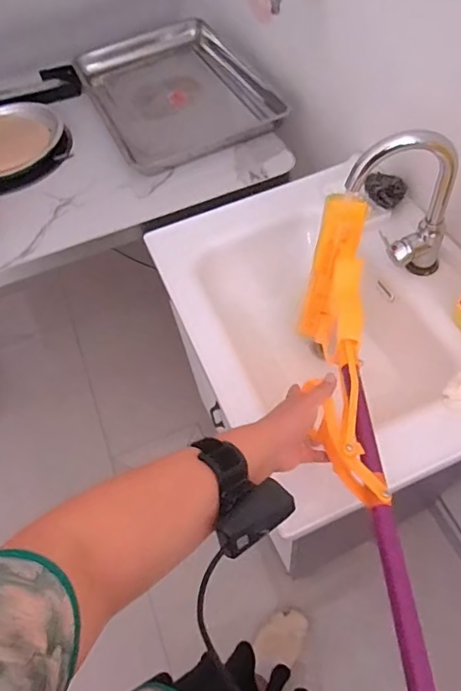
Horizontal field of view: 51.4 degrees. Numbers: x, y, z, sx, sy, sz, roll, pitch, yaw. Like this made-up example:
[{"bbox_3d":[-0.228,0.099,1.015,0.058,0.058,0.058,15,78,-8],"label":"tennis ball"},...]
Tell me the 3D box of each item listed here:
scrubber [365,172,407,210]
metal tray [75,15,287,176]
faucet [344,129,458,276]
[{"bbox_3d":[0.279,-0.280,0.866,0.074,0.041,0.051,12,58,13],"label":"scrubber"},{"bbox_3d":[-0.150,-0.674,1.228,0.396,0.044,0.624,-23,57,-11],"label":"metal tray"},{"bbox_3d":[0.251,-0.199,0.720,0.171,0.232,0.057,-7,55,0],"label":"faucet"}]

